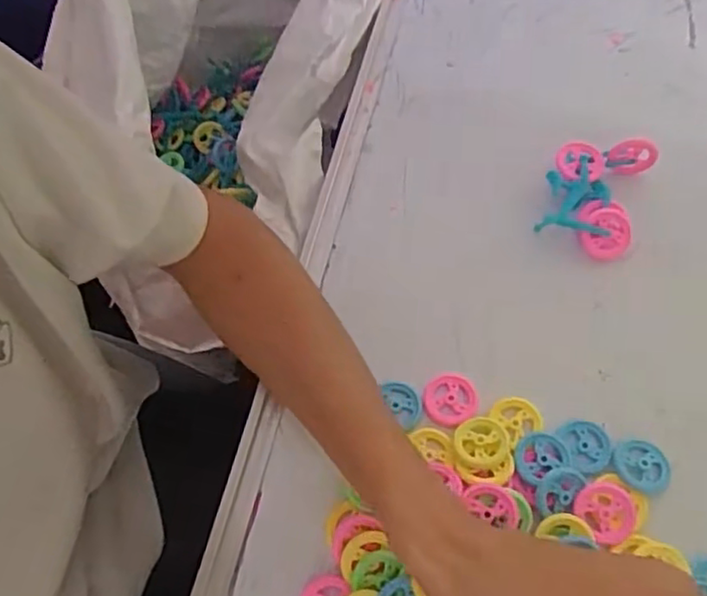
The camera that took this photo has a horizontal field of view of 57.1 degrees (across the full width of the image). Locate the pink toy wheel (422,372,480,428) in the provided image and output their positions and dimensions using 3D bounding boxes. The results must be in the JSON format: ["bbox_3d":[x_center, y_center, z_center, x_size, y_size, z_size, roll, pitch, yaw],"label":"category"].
[{"bbox_3d":[0.054,0.057,0.362,0.030,0.005,0.029,-1,63,2],"label":"pink toy wheel"}]

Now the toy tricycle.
[{"bbox_3d":[0.150,-0.066,0.405,0.056,0.024,0.075,20,66,12],"label":"toy tricycle"}]

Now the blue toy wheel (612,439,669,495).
[{"bbox_3d":[0.151,0.088,0.340,0.027,0.005,0.027,-1,63,2],"label":"blue toy wheel"}]

